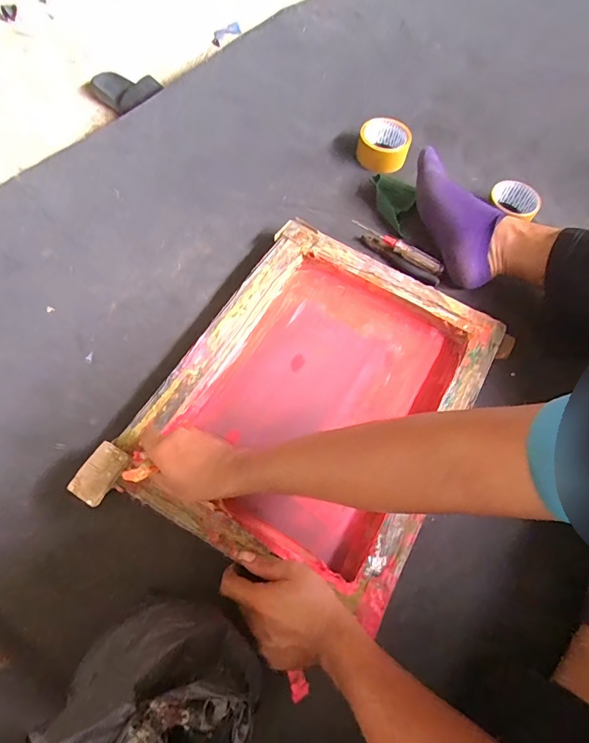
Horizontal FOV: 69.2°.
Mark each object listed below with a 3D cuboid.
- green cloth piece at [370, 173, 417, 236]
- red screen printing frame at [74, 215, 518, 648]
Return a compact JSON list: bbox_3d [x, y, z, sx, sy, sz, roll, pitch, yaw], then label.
[{"bbox_3d":[0.158,-0.275,0.700,0.086,0.065,0.041,26,69,8],"label":"green cloth piece"},{"bbox_3d":[0.029,0.034,0.574,0.376,0.061,0.470,28,70,11],"label":"red screen printing frame"}]

